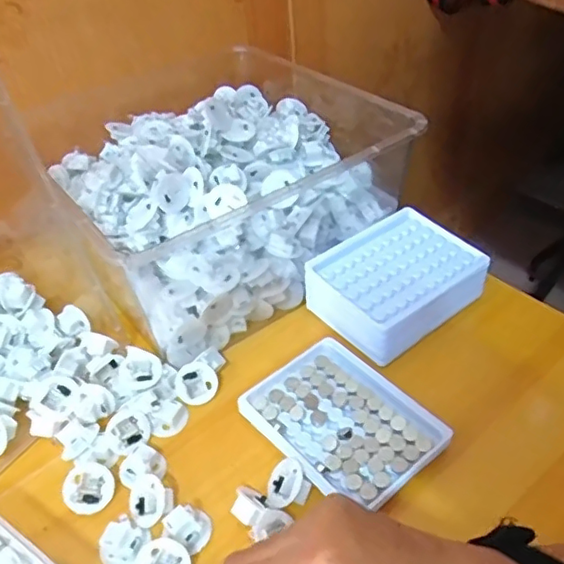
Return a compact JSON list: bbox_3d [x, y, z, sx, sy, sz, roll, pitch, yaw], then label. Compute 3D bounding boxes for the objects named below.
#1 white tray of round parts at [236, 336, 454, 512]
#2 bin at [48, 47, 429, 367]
[{"bbox_3d":[0.043,0.099,0.430,0.097,0.012,0.130,-32,50,-26],"label":"white tray of round parts"},{"bbox_3d":[-0.055,-0.111,0.584,0.302,0.112,0.290,-29,49,-24],"label":"bin"}]

